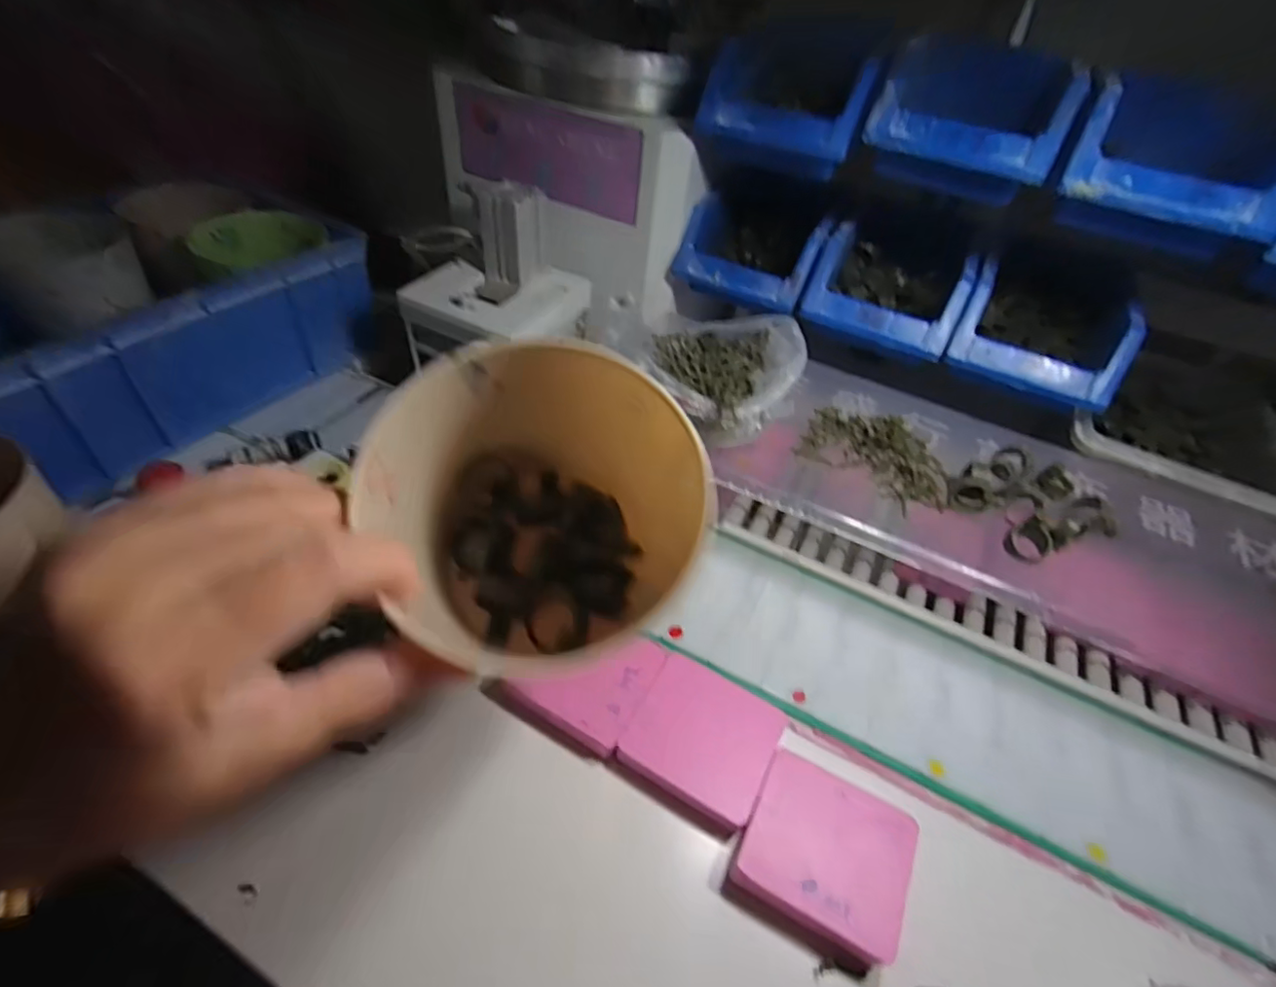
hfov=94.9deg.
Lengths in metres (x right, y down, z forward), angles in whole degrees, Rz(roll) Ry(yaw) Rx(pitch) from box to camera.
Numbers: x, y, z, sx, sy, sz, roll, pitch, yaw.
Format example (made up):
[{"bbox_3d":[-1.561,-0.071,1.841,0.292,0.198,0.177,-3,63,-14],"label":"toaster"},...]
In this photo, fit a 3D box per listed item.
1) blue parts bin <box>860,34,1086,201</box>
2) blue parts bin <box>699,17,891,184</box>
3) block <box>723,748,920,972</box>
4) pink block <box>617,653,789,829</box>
[{"bbox_3d":[0.256,-0.293,0.452,0.130,0.070,0.181,23,48,14],"label":"blue parts bin"},{"bbox_3d":[0.130,-0.333,0.483,0.127,0.076,0.142,21,48,12],"label":"blue parts bin"},{"bbox_3d":[0.106,0.206,0.336,0.088,0.025,0.082,25,49,16],"label":"block"},{"bbox_3d":[0.042,0.156,0.378,0.087,0.020,0.082,26,49,16],"label":"pink block"}]

